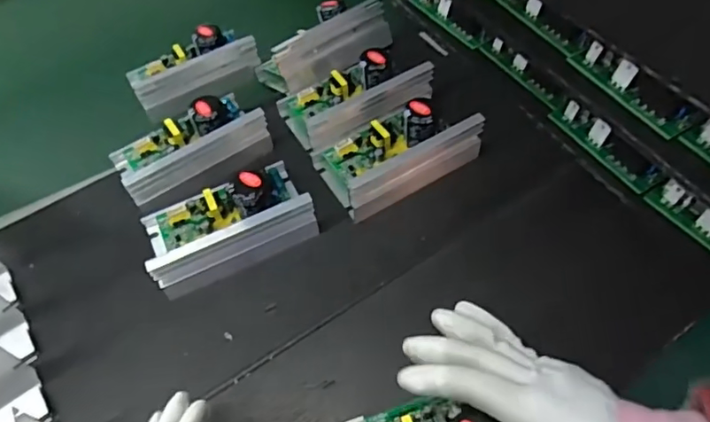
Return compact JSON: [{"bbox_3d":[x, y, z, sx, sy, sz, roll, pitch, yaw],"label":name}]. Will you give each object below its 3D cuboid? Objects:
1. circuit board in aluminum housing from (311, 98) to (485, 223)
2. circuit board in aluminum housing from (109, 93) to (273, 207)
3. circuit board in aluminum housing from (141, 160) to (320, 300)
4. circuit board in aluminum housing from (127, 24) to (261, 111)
[{"bbox_3d":[0.037,-0.058,0.472,0.129,0.054,0.077,-25,56,-13],"label":"circuit board in aluminum housing"},{"bbox_3d":[-0.150,-0.063,0.490,0.131,0.057,0.083,-30,57,-16],"label":"circuit board in aluminum housing"},{"bbox_3d":[-0.105,0.004,0.442,0.132,0.056,0.085,-22,55,-10],"label":"circuit board in aluminum housing"},{"bbox_3d":[-0.175,-0.164,0.575,0.128,0.043,0.068,-29,57,-15],"label":"circuit board in aluminum housing"}]

